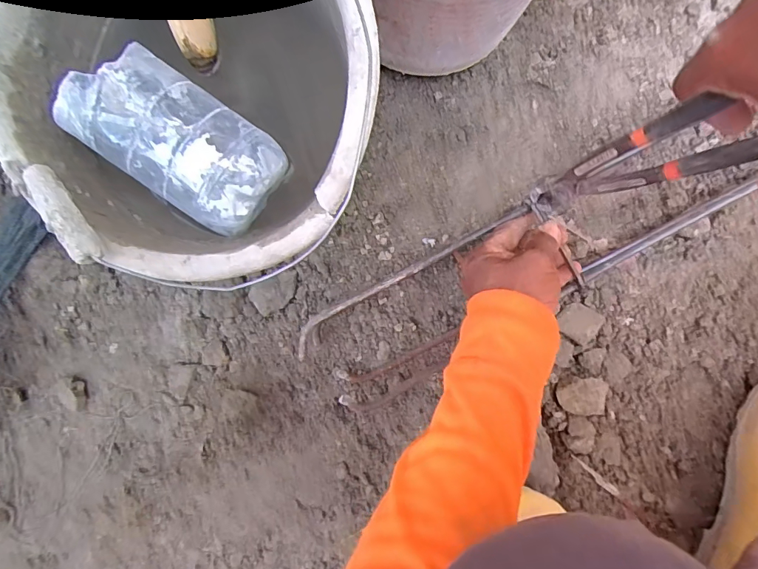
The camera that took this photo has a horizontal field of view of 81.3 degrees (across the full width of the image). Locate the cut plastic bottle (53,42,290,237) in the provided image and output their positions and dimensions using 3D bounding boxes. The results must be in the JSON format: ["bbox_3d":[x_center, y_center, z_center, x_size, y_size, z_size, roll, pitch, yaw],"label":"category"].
[{"bbox_3d":[-0.147,-0.107,0.320,0.145,0.063,0.083,36,91,6],"label":"cut plastic bottle"}]

